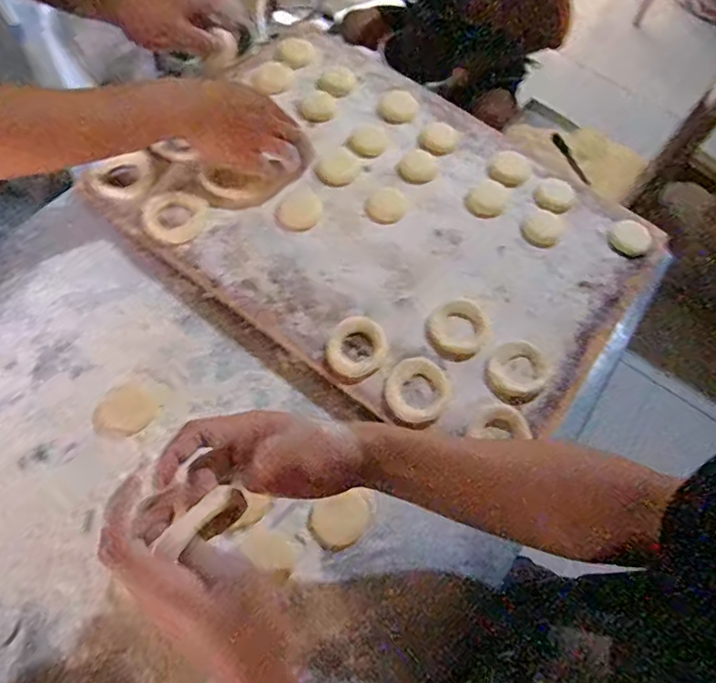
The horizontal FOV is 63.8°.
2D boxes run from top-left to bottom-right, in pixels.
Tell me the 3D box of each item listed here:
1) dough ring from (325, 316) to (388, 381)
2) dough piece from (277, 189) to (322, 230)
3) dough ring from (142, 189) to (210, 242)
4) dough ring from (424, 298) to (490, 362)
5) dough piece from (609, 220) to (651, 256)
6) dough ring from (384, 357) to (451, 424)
[{"bbox_3d":[-0.001,0.008,0.598,0.067,0.012,0.064,3,62,-5],"label":"dough ring"},{"bbox_3d":[-0.065,-0.154,0.675,0.044,0.012,0.055,40,65,15],"label":"dough piece"},{"bbox_3d":[-0.206,-0.145,0.653,0.066,0.011,0.064,3,62,-5],"label":"dough ring"},{"bbox_3d":[0.106,-0.014,0.613,0.064,0.009,0.069,3,62,-5],"label":"dough ring"},{"bbox_3d":[0.342,-0.130,0.718,0.056,0.011,0.049,-32,70,-21],"label":"dough piece"},{"bbox_3d":[0.061,0.048,0.580,0.069,0.010,0.064,3,62,-5],"label":"dough ring"}]

